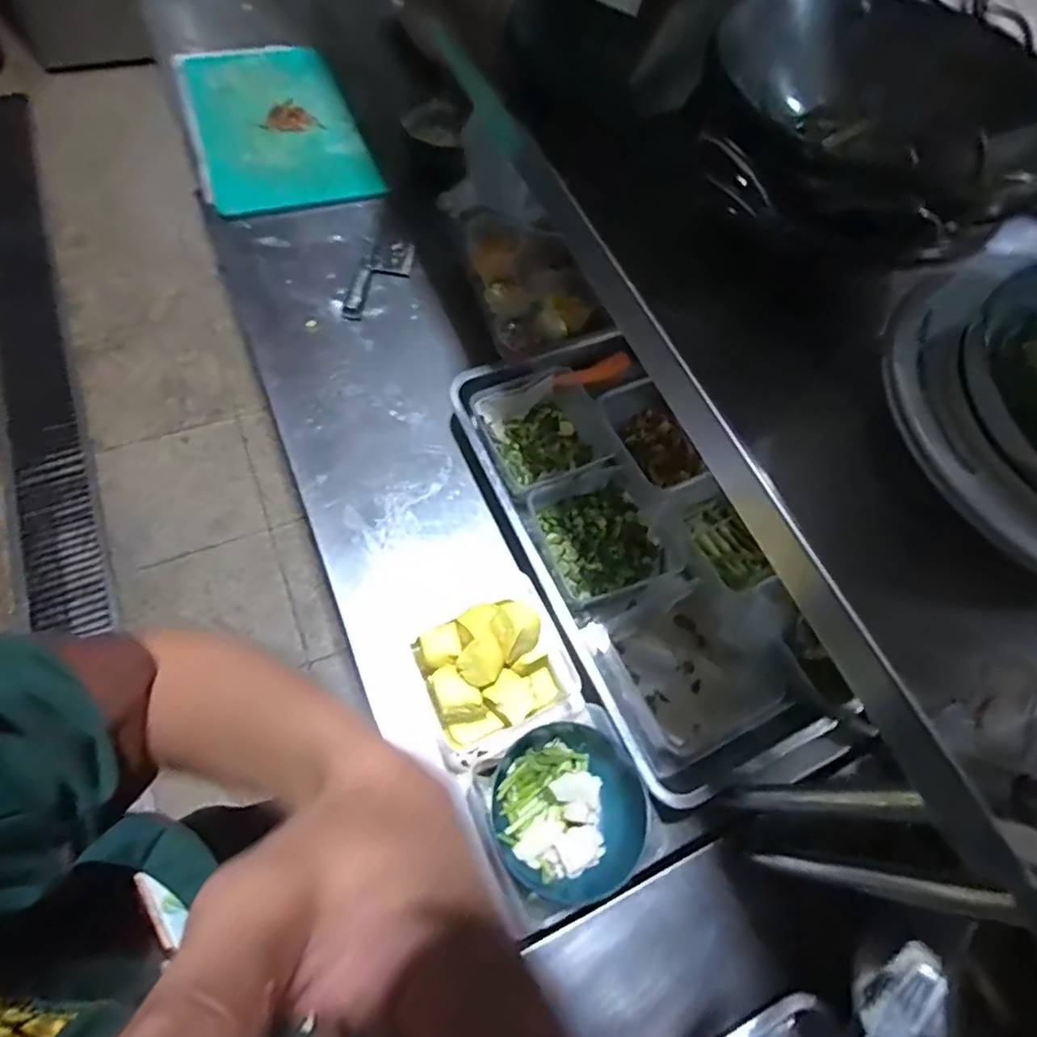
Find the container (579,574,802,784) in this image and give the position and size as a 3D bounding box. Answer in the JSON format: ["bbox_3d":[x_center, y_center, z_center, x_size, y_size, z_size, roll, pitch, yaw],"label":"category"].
[{"bbox_3d":[0.210,0.178,0.697,0.199,0.098,0.201,-17,67,-15],"label":"container"}]

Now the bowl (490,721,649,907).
[{"bbox_3d":[0.048,0.298,0.590,0.145,0.083,0.157,3,64,-6],"label":"bowl"}]

